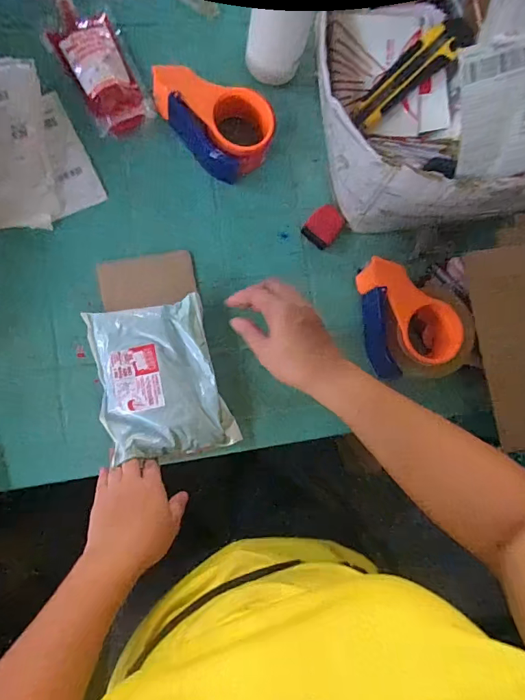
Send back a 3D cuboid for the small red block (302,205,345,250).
[{"bbox_3d":[0.082,-0.165,0.575,0.042,0.011,0.057,39,82,-4],"label":"small red block"}]

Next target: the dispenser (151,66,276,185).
[{"bbox_3d":[-0.057,-0.293,0.552,0.099,0.056,0.150,-45,93,-8],"label":"dispenser"}]

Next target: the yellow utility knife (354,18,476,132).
[{"bbox_3d":[0.162,-0.306,0.481,0.145,0.023,0.037,-38,92,13],"label":"yellow utility knife"}]

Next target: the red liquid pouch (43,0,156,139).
[{"bbox_3d":[-0.207,-0.359,0.542,0.078,0.029,0.190,-32,91,-8],"label":"red liquid pouch"}]

